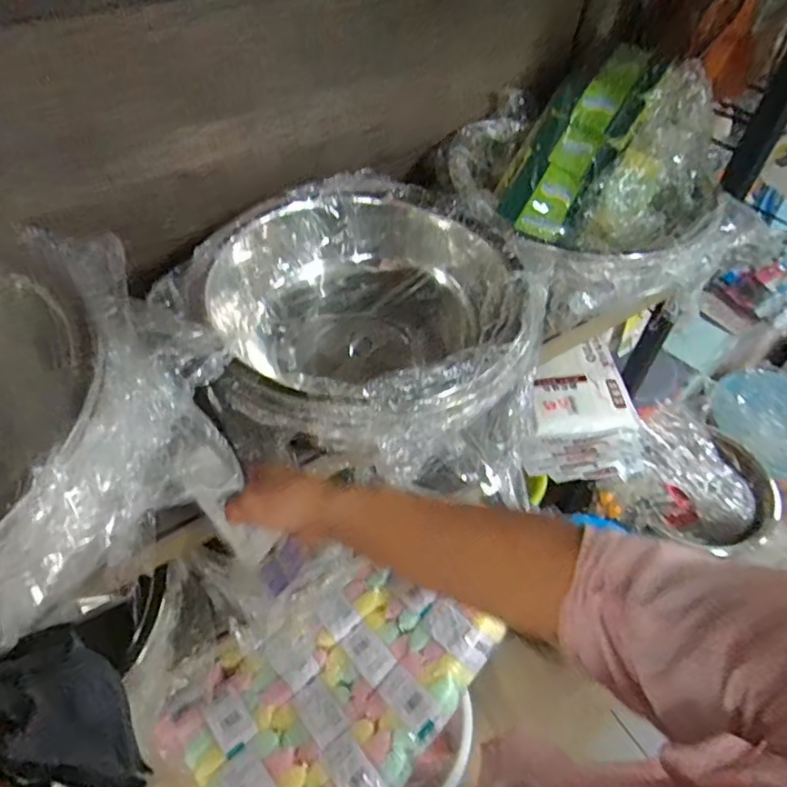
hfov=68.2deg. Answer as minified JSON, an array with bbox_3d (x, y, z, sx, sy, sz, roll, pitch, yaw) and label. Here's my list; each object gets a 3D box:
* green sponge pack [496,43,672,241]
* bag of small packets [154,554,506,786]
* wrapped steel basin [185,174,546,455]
[{"bbox_3d":[0.244,-0.336,0.788,0.102,0.036,0.335,31,84,21],"label":"green sponge pack"},{"bbox_3d":[-0.079,0.439,0.870,0.468,0.066,0.320,-37,61,-27],"label":"bag of small packets"},{"bbox_3d":[-0.027,-0.080,0.616,0.329,0.144,0.342,1,51,-1],"label":"wrapped steel basin"}]

